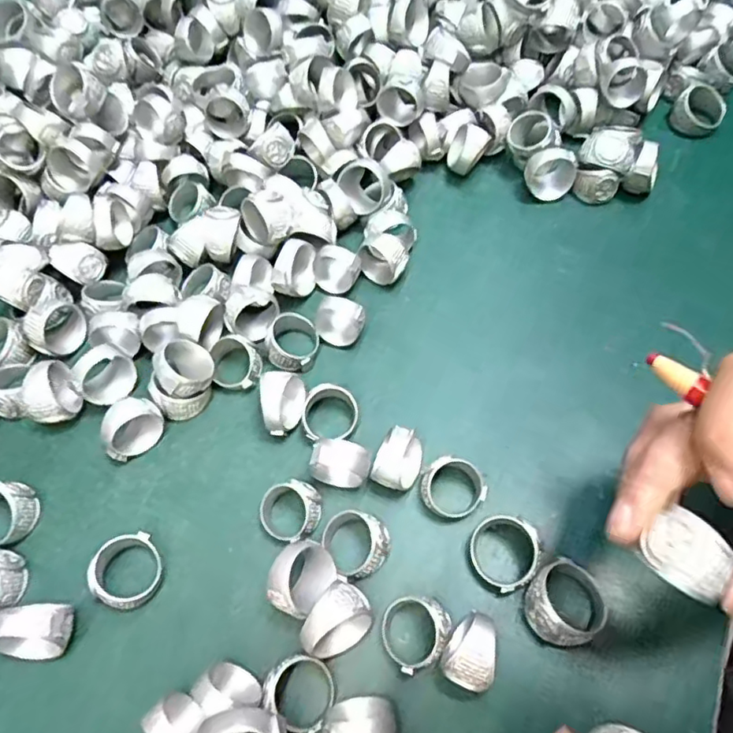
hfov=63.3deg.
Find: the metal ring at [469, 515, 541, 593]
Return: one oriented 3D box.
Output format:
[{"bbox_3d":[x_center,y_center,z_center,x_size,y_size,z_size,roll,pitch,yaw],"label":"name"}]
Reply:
[{"bbox_3d":[0.053,0.072,0.229,0.026,0.019,0.027,0,62,0],"label":"metal ring"}]

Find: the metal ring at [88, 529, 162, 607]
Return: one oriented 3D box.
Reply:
[{"bbox_3d":[-0.093,0.081,0.233,0.023,0.018,0.027,-19,64,-10],"label":"metal ring"}]

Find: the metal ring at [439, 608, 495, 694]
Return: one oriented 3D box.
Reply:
[{"bbox_3d":[0.038,0.101,0.212,0.016,0.023,0.024,24,65,12],"label":"metal ring"}]

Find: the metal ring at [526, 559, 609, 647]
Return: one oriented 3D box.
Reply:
[{"bbox_3d":[0.073,0.087,0.220,0.027,0.017,0.029,0,62,0],"label":"metal ring"}]

